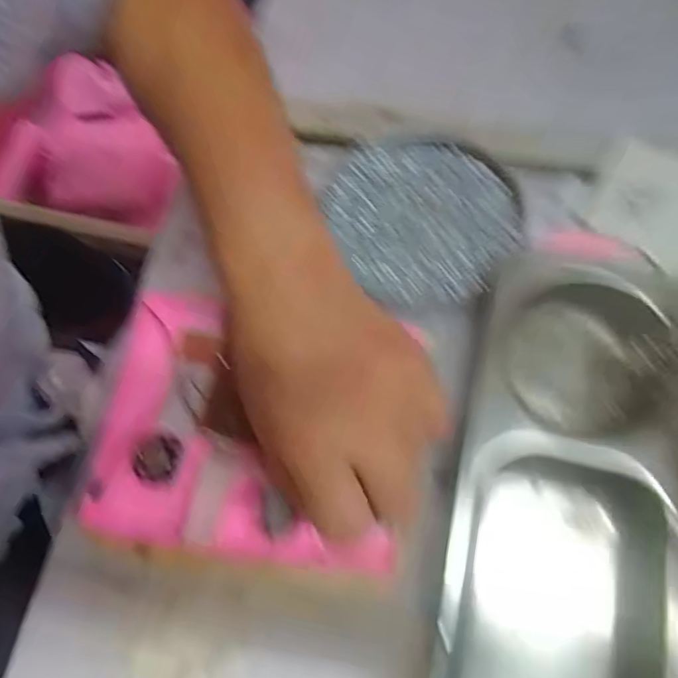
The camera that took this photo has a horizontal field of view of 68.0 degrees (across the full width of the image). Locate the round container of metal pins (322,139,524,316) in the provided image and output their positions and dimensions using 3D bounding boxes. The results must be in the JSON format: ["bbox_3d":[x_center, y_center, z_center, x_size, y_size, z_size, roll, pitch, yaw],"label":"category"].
[{"bbox_3d":[0.057,-0.082,0.344,0.122,0.017,0.126,-1,69,2],"label":"round container of metal pins"}]

